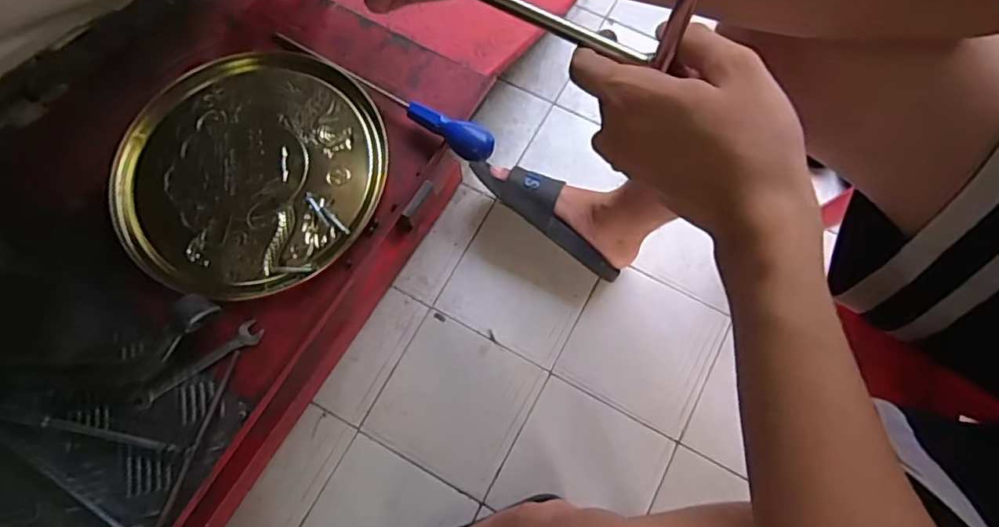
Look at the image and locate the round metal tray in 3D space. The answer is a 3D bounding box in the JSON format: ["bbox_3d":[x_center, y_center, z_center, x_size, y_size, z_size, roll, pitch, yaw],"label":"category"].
[{"bbox_3d":[-0.247,-0.096,0.566,0.258,0.018,0.255,0,73,1],"label":"round metal tray"}]

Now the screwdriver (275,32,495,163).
[{"bbox_3d":[-0.121,-0.170,0.575,0.270,0.035,0.029,32,76,10],"label":"screwdriver"}]

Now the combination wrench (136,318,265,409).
[{"bbox_3d":[-0.263,0.092,0.508,0.117,0.005,0.021,-38,76,-10],"label":"combination wrench"}]

